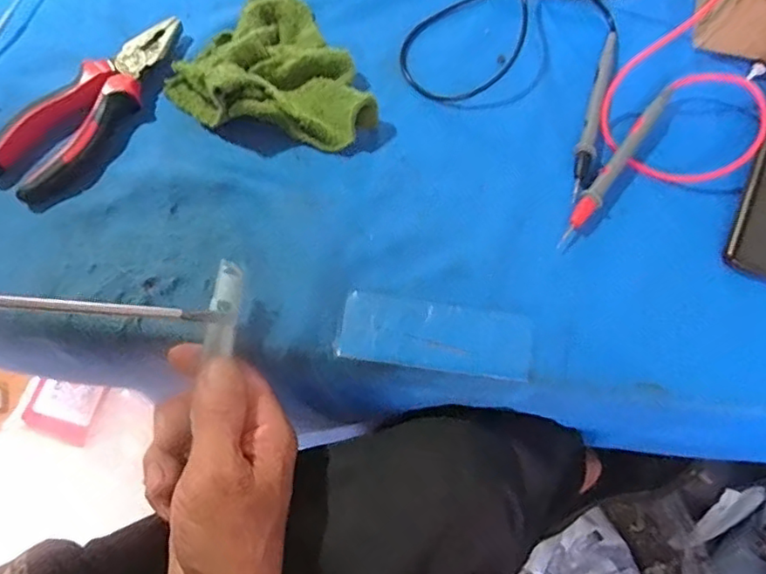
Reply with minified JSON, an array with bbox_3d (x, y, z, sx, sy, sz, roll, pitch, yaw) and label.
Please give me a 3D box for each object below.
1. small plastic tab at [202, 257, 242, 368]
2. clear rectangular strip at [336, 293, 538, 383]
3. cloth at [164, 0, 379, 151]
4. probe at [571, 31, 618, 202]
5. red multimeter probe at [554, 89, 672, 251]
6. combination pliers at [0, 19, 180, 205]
[{"bbox_3d":[-0.089,0.011,0.330,0.015,0.009,0.050,7,84,2],"label":"small plastic tab"},{"bbox_3d":[0.032,0.029,0.348,0.112,0.006,0.039,7,70,2],"label":"clear rectangular strip"},{"bbox_3d":[-0.065,-0.148,0.396,0.127,0.039,0.117,35,74,11],"label":"cloth"},{"bbox_3d":[0.148,-0.122,0.404,0.013,0.008,0.146,19,71,6],"label":"probe"},{"bbox_3d":[0.157,-0.083,0.391,0.012,0.010,0.144,35,74,11],"label":"red multimeter probe"},{"bbox_3d":[-0.194,-0.124,0.392,0.056,0.018,0.153,31,73,10],"label":"combination pliers"}]

